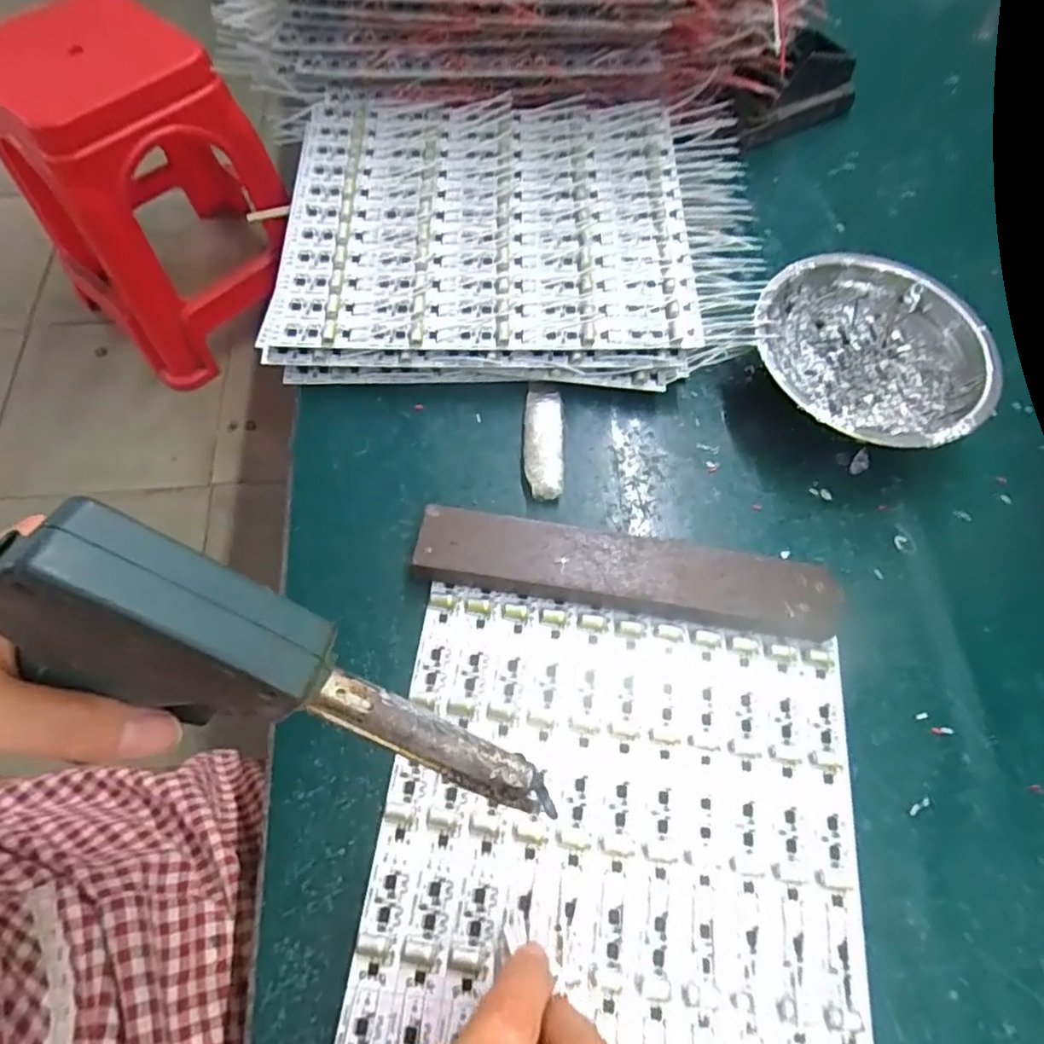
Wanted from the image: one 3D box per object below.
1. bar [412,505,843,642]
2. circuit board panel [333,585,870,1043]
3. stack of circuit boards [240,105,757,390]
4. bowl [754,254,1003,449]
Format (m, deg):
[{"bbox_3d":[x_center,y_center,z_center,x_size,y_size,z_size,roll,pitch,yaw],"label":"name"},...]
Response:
[{"bbox_3d":[0.052,0.025,0.302,0.200,0.018,0.037,8,65,1],"label":"bar"},{"bbox_3d":[0.039,0.136,0.258,0.193,0.006,0.200,8,65,1],"label":"circuit board panel"},{"bbox_3d":[-0.005,-0.174,0.379,0.270,0.046,0.195,3,65,-1],"label":"stack of circuit boards"},{"bbox_3d":[0.189,-0.088,0.351,0.124,0.039,0.123,1,65,-2],"label":"bowl"}]

